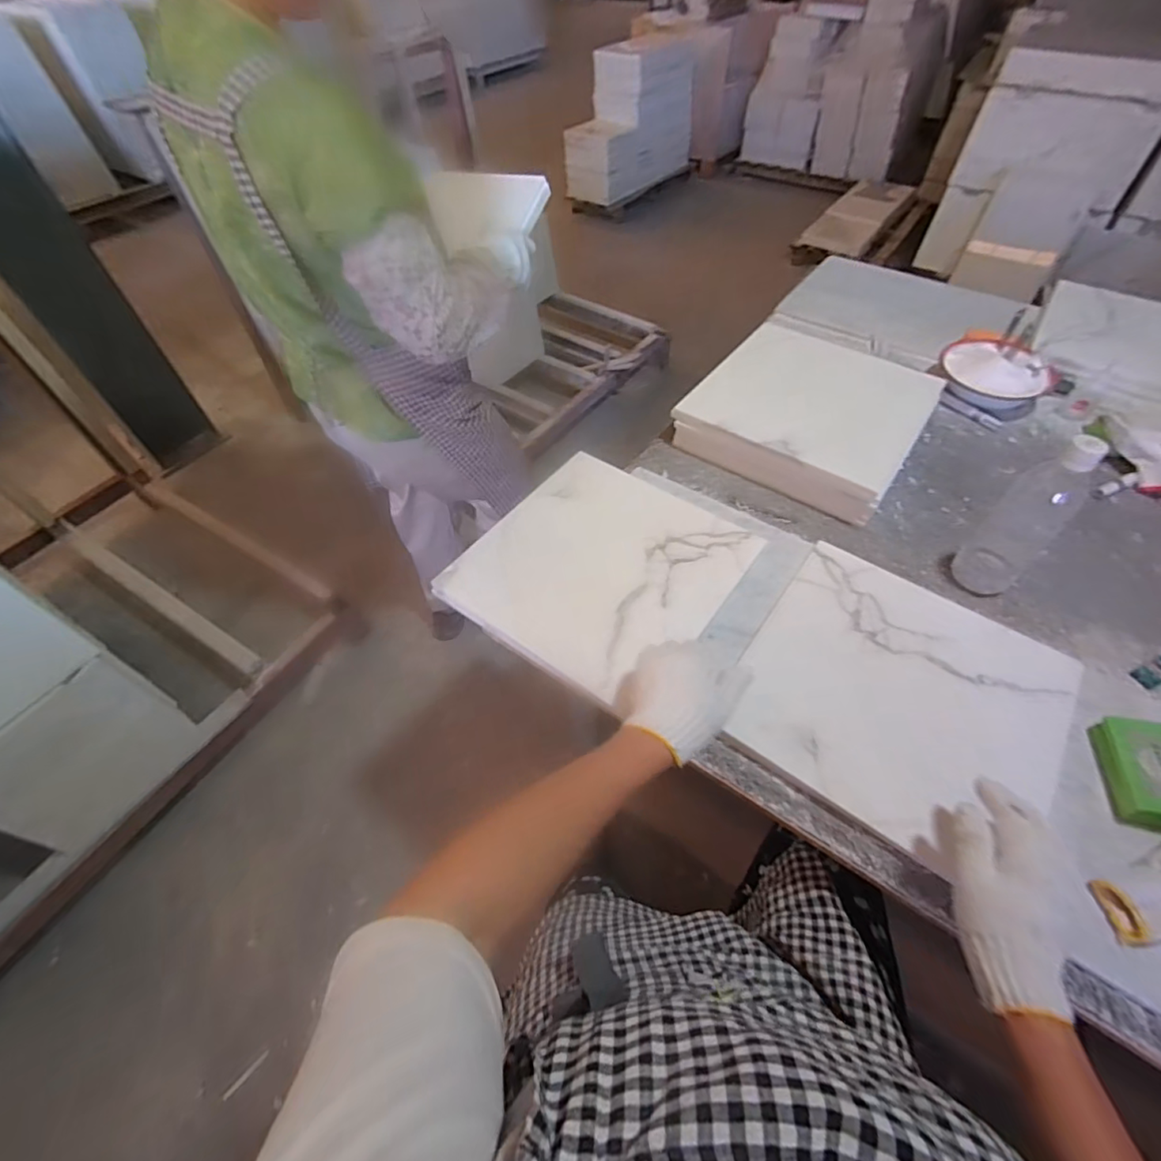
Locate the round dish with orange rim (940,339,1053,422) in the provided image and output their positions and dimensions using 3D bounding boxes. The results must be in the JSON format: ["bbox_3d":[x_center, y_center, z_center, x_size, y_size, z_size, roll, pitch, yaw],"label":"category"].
[{"bbox_3d":[0.682,-0.341,0.900,0.163,0.054,0.143,30,60,23],"label":"round dish with orange rim"}]

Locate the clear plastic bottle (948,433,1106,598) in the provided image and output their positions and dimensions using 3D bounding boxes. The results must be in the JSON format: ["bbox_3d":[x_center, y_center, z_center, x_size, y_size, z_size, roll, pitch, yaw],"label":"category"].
[{"bbox_3d":[0.505,-0.069,0.610,0.081,0.204,0.073,-39,60,-24],"label":"clear plastic bottle"}]

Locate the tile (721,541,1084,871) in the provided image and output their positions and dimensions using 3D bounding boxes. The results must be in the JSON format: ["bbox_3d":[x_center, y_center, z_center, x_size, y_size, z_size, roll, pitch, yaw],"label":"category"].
[{"bbox_3d":[0.342,0.115,0.580,0.298,0.015,0.289,31,62,22],"label":"tile"}]

